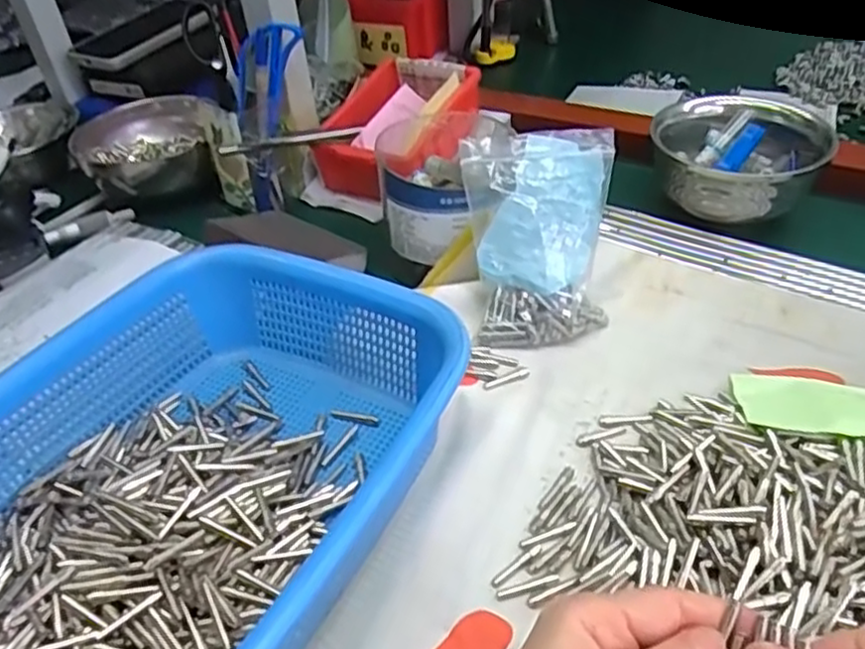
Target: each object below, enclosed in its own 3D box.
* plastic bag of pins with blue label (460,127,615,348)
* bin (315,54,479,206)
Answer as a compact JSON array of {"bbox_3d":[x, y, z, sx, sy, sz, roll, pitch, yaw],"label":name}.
[{"bbox_3d":[0.070,-0.052,0.437,0.093,0.130,0.025,-7,9,-2],"label":"plastic bag of pins with blue label"},{"bbox_3d":[-0.032,-0.170,0.621,0.098,0.070,0.140,16,44,24],"label":"bin"}]

